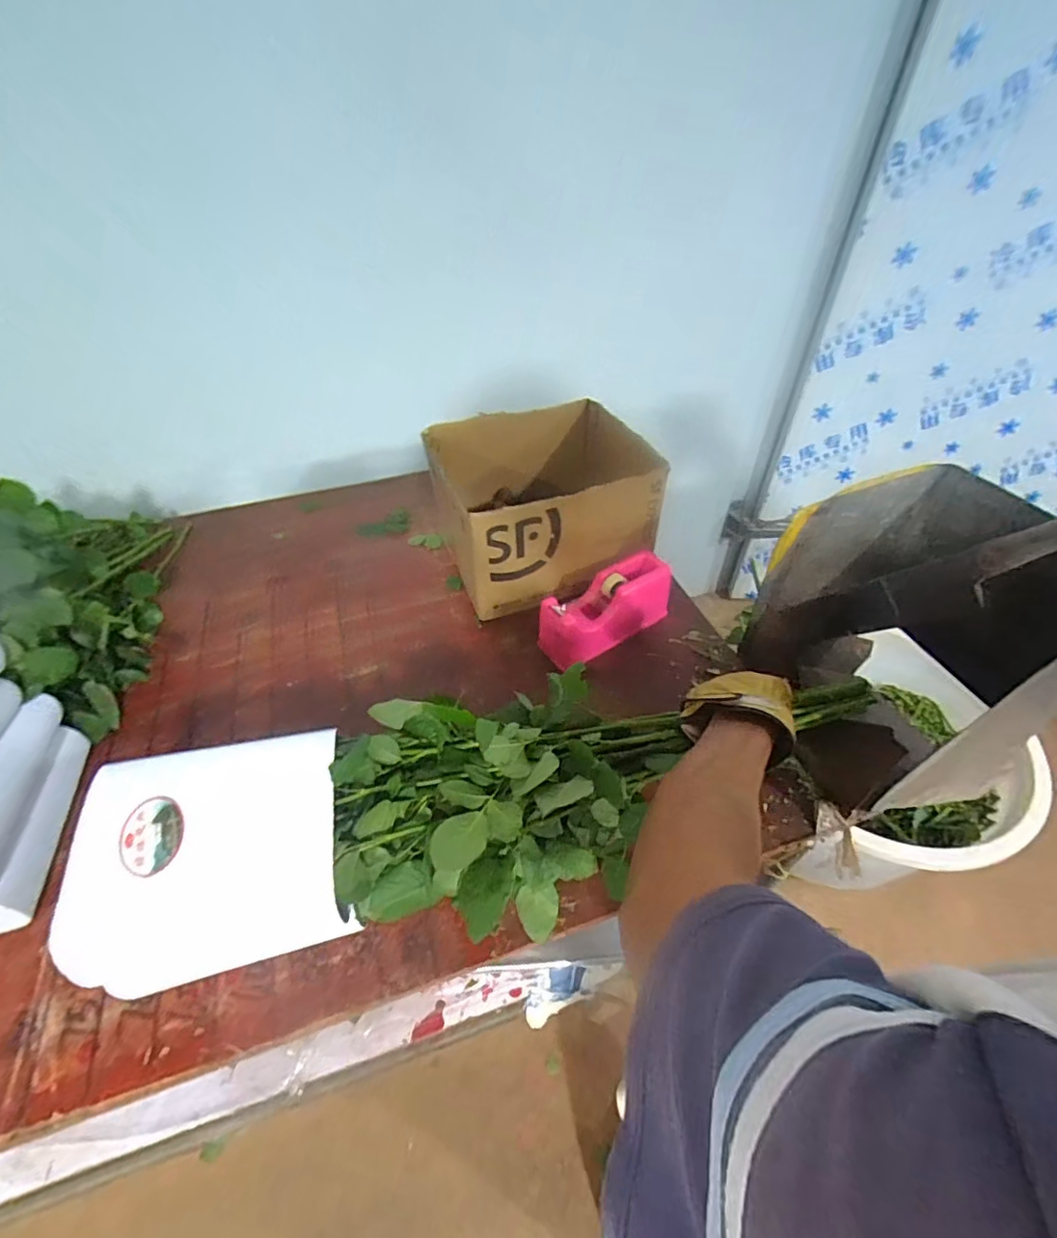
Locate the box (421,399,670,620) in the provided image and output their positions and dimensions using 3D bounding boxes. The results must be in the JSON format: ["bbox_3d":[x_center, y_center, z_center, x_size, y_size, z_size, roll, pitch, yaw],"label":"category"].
[{"bbox_3d":[0.023,-0.200,0.884,0.330,0.177,0.280,-18,48,-15],"label":"box"}]

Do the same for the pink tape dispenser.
[{"bbox_3d":[0.116,-0.014,0.794,0.212,0.090,0.075,-28,53,-24],"label":"pink tape dispenser"}]

